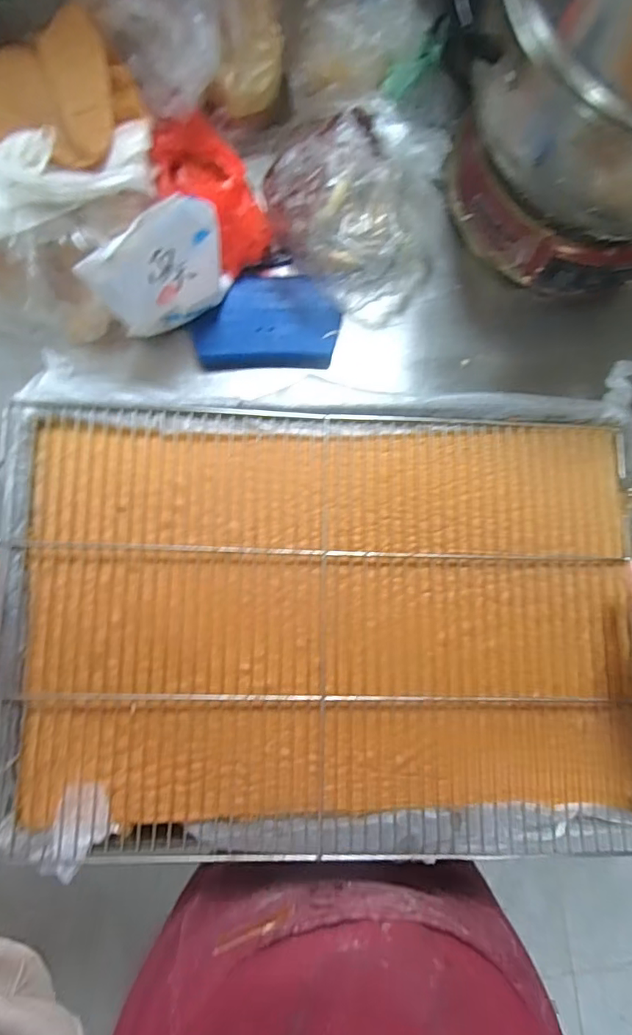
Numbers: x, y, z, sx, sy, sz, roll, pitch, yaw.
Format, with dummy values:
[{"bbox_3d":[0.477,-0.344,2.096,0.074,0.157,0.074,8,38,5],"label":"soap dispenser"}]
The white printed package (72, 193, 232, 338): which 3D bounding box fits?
[{"bbox_3d":[-0.134,-0.213,0.485,0.120,0.146,0.019,-34,86,-7],"label":"white printed package"}]

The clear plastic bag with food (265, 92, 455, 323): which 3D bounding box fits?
[{"bbox_3d":[0.037,-0.298,0.529,0.174,0.103,0.159,17,82,-1],"label":"clear plastic bag with food"}]

